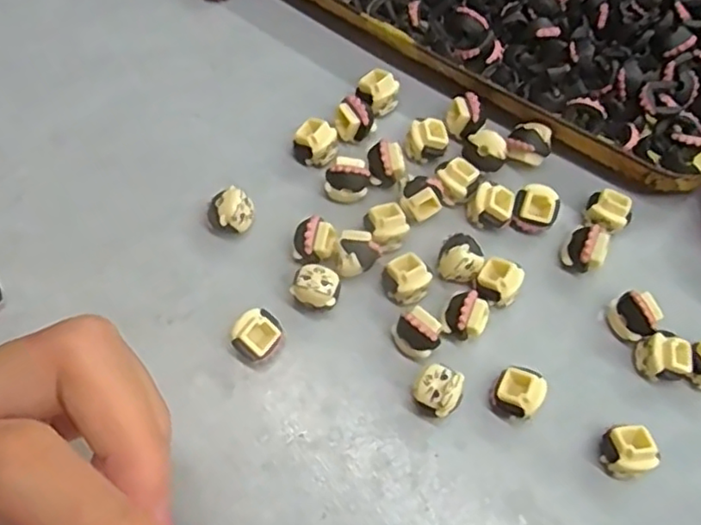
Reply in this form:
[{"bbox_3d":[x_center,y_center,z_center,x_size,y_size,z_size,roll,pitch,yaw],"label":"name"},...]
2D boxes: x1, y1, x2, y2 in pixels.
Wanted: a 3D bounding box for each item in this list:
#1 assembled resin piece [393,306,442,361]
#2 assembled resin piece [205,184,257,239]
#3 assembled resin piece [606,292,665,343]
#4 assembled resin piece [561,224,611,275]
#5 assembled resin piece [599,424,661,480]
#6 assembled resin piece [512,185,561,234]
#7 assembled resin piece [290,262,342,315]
[{"bbox_3d":[0.022,0.025,0.221,0.013,0.015,0.015,-39,74,-16],"label":"assembled resin piece"},{"bbox_3d":[-0.042,-0.017,0.236,0.016,0.017,0.014,18,68,5],"label":"assembled resin piece"},{"bbox_3d":[0.099,0.019,0.228,0.013,0.015,0.016,-21,70,-10],"label":"assembled resin piece"},{"bbox_3d":[0.085,-0.005,0.237,0.015,0.015,0.014,37,71,12],"label":"assembled resin piece"},{"bbox_3d":[0.089,0.061,0.210,0.014,0.014,0.016,-11,69,-6],"label":"assembled resin piece"},{"bbox_3d":[0.068,-0.020,0.242,0.016,0.012,0.015,27,69,9],"label":"assembled resin piece"},{"bbox_3d":[-0.011,0.009,0.225,0.016,0.015,0.014,12,68,3],"label":"assembled resin piece"}]

